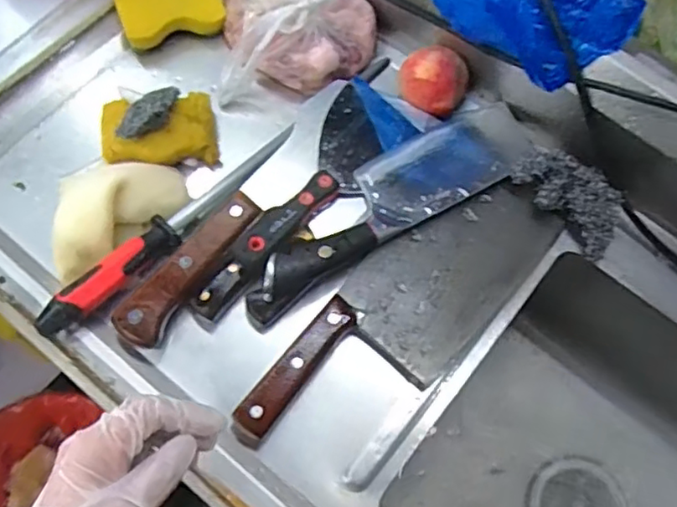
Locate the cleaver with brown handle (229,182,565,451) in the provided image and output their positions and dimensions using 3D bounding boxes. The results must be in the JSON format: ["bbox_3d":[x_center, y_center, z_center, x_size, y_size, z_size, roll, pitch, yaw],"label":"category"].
[{"bbox_3d":[0.062,0.053,0.569,0.345,0.037,0.120,-42,76,-16],"label":"cleaver with brown handle"}]

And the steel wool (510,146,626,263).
[{"bbox_3d":[0.221,-0.056,0.602,0.111,0.037,0.060,40,72,12],"label":"steel wool"}]

